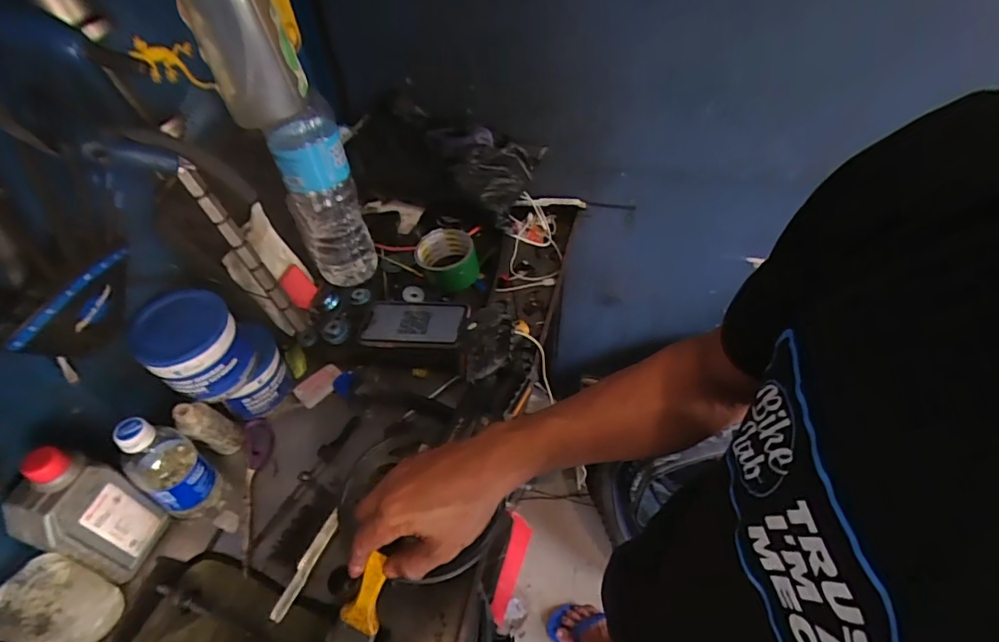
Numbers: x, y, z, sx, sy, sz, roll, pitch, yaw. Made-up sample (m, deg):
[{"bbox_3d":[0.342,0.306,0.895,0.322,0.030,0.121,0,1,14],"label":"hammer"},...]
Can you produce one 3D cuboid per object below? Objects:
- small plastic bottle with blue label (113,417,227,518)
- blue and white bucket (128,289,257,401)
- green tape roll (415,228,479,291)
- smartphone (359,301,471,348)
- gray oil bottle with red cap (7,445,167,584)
[{"bbox_3d":[-0.366,0.161,0.566,0.061,0.168,0.059,-2,49,2],"label":"small plastic bottle with blue label"},{"bbox_3d":[-0.351,0.029,0.599,0.093,0.102,0.098,-9,49,-4],"label":"blue and white bucket"},{"bbox_3d":[-0.076,-0.085,0.754,0.082,0.059,0.090,-2,49,2],"label":"green tape roll"},{"bbox_3d":[-0.116,0.000,0.717,0.146,0.016,0.079,1,49,12],"label":"smartphone"},{"bbox_3d":[-0.415,0.197,0.520,0.049,0.172,0.081,14,52,15],"label":"gray oil bottle with red cap"}]

